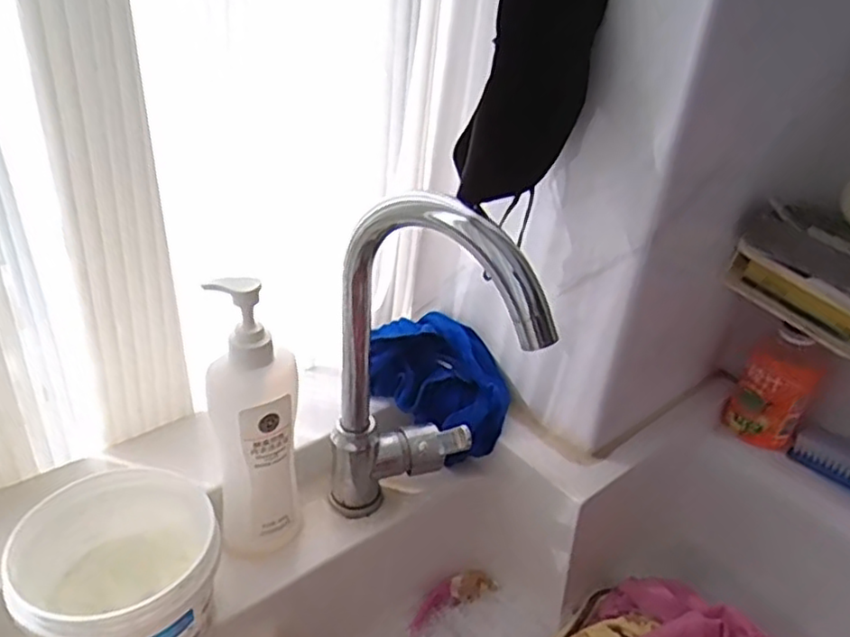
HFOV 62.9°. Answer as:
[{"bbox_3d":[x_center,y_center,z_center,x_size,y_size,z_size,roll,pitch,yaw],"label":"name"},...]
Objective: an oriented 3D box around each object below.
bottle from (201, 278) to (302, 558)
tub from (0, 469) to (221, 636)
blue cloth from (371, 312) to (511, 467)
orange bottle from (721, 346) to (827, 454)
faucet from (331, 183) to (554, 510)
[{"bbox_3d":[-0.126,0.080,0.522,0.065,0.226,0.049,-6,34,-18],"label":"bottle"},{"bbox_3d":[-0.209,0.187,0.479,0.119,0.104,0.122,4,33,-3],"label":"tub"},{"bbox_3d":[0.013,0.061,0.683,0.154,0.082,0.116,27,38,29],"label":"blue cloth"},{"bbox_3d":[0.344,0.083,0.695,0.068,0.109,0.039,22,36,24],"label":"orange bottle"},{"bbox_3d":[-0.001,0.058,0.506,0.094,0.304,0.145,-8,35,-20],"label":"faucet"}]

